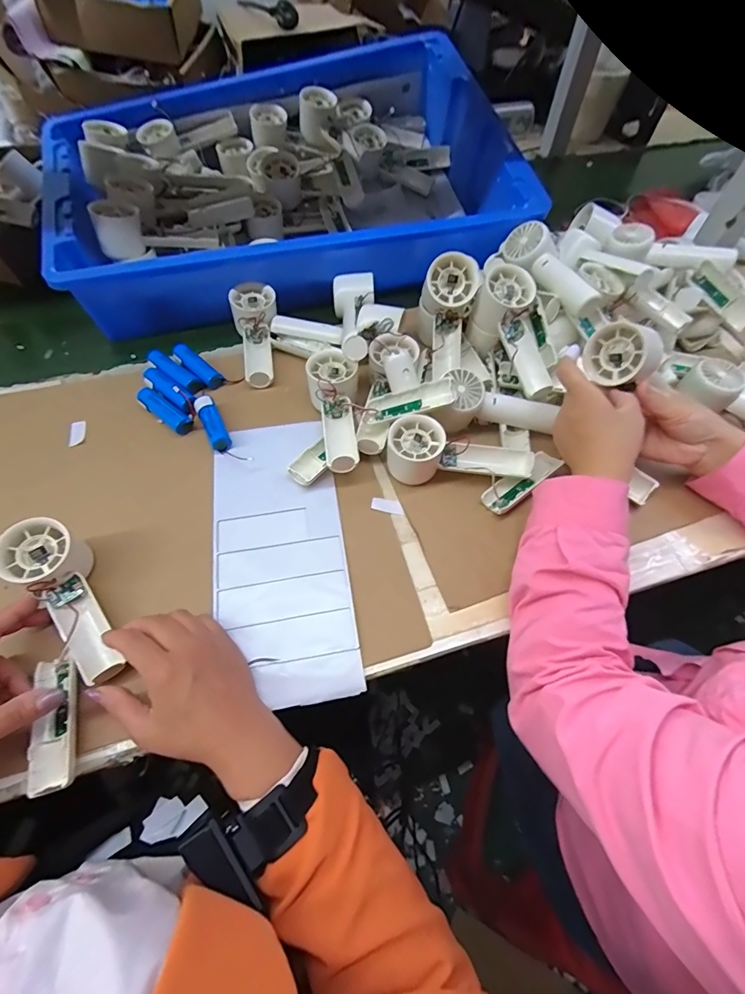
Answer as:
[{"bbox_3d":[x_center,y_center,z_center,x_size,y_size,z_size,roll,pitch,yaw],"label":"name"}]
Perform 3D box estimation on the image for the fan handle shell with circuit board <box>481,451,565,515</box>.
[{"bbox_3d":[0.160,-0.018,0.448,0.097,0.019,0.033,-36,67,-20],"label":"fan handle shell with circuit board"}]

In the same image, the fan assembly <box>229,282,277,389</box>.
[{"bbox_3d":[-0.143,-0.207,0.538,0.056,0.043,0.143,-13,61,-9],"label":"fan assembly"}]

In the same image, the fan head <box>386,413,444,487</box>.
[{"bbox_3d":[0.045,-0.048,0.449,0.057,0.053,0.055,18,61,9],"label":"fan head"}]

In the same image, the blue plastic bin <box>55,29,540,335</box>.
[{"bbox_3d":[-0.127,-0.461,0.623,0.637,0.126,0.399,-16,62,-11],"label":"blue plastic bin"}]

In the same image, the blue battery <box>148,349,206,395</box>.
[{"bbox_3d":[-0.239,-0.153,0.516,0.075,0.017,0.023,36,67,4],"label":"blue battery"}]

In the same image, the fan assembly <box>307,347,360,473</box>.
[{"bbox_3d":[-0.041,-0.093,0.468,0.056,0.048,0.158,-4,60,-4],"label":"fan assembly"}]

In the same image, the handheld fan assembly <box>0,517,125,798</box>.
[{"bbox_3d":[-0.260,0.122,0.357,0.075,0.051,0.210,-15,74,-8],"label":"handheld fan assembly"}]

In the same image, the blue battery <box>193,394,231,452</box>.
[{"bbox_3d":[-0.182,-0.082,0.481,0.023,0.022,0.073,-24,64,-15],"label":"blue battery"}]

